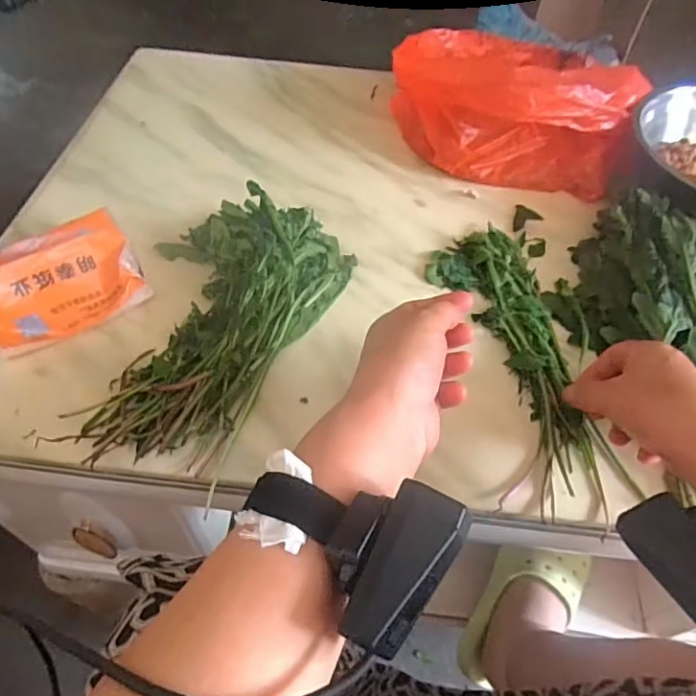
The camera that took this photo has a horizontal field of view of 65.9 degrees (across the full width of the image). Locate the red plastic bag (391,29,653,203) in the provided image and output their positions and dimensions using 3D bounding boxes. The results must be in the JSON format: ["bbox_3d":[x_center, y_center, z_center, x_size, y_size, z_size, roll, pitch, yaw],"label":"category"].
[{"bbox_3d":[0.196,-0.305,0.641,0.280,0.110,0.230,12,54,4],"label":"red plastic bag"}]

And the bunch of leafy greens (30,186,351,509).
[{"bbox_3d":[-0.116,-0.032,0.453,0.173,0.057,0.275,17,54,8],"label":"bunch of leafy greens"}]

